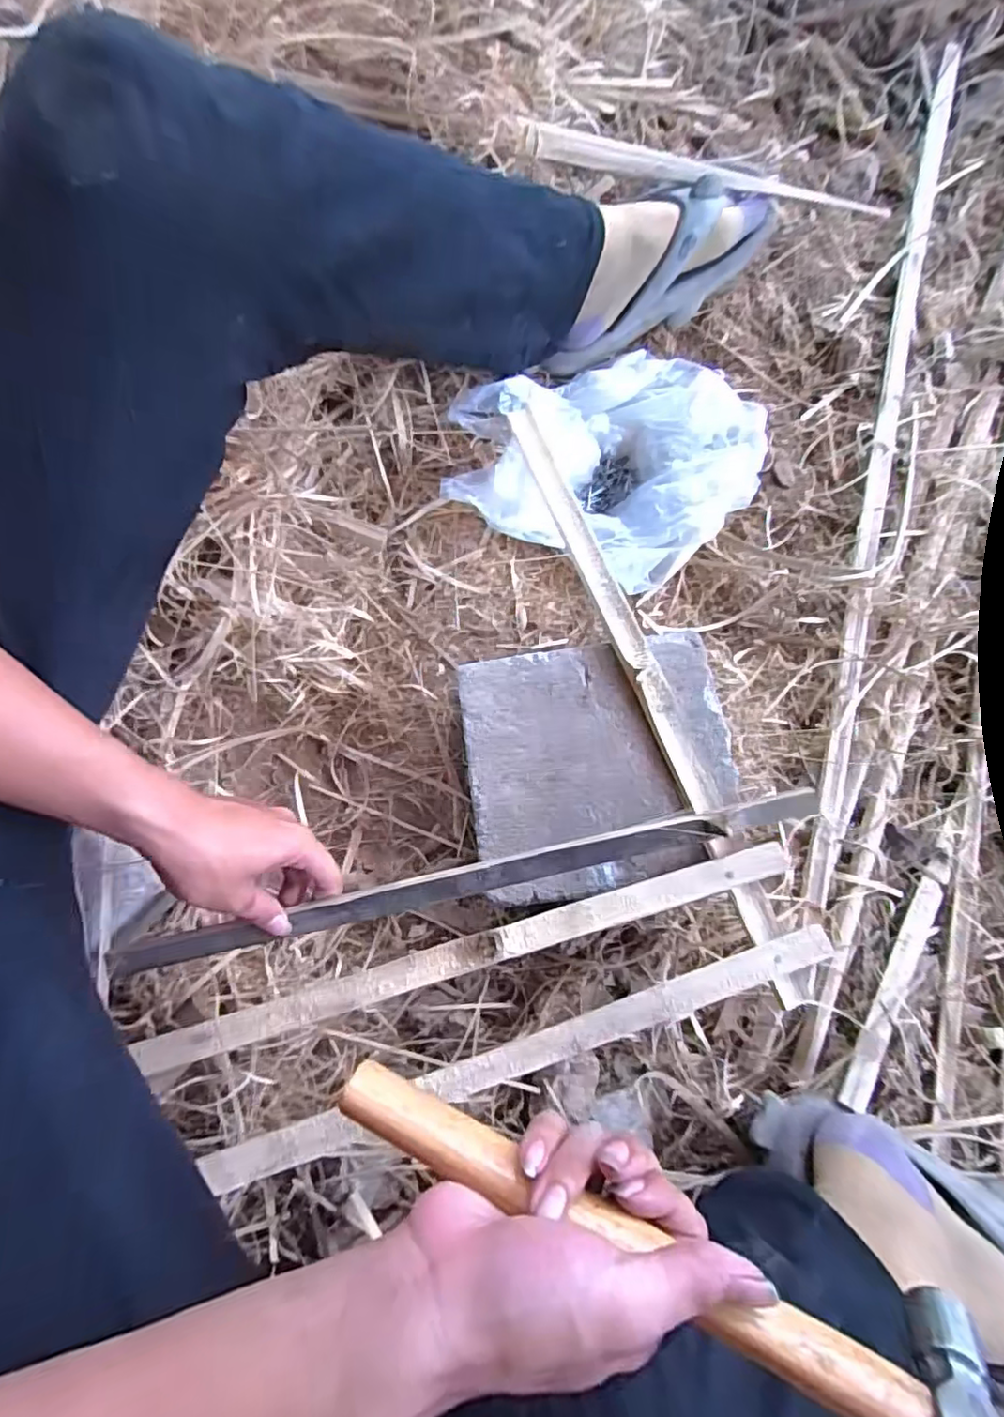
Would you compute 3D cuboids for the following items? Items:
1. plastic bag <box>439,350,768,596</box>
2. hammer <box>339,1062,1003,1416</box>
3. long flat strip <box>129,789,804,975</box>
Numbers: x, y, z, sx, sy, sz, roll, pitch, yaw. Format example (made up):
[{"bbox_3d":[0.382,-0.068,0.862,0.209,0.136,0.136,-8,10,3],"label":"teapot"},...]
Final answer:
[{"bbox_3d":[0.105,-0.257,0.576,0.260,0.072,0.240,25,80,3],"label":"plastic bag"},{"bbox_3d":[0.054,0.214,0.244,0.265,0.059,0.047,20,80,16],"label":"hammer"},{"bbox_3d":[-0.019,0.122,0.425,0.496,0.012,0.019,-12,80,-3],"label":"long flat strip"}]

